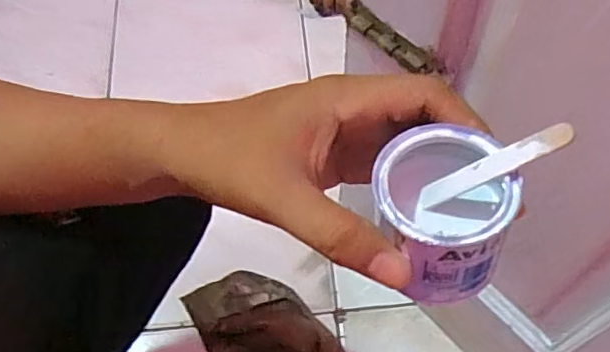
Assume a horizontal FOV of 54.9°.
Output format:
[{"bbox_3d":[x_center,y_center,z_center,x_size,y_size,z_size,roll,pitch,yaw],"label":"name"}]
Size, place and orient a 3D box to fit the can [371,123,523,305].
[{"bbox_3d":[0.055,0.015,0.245,0.053,0.050,0.056,-1,59,1],"label":"can"}]

